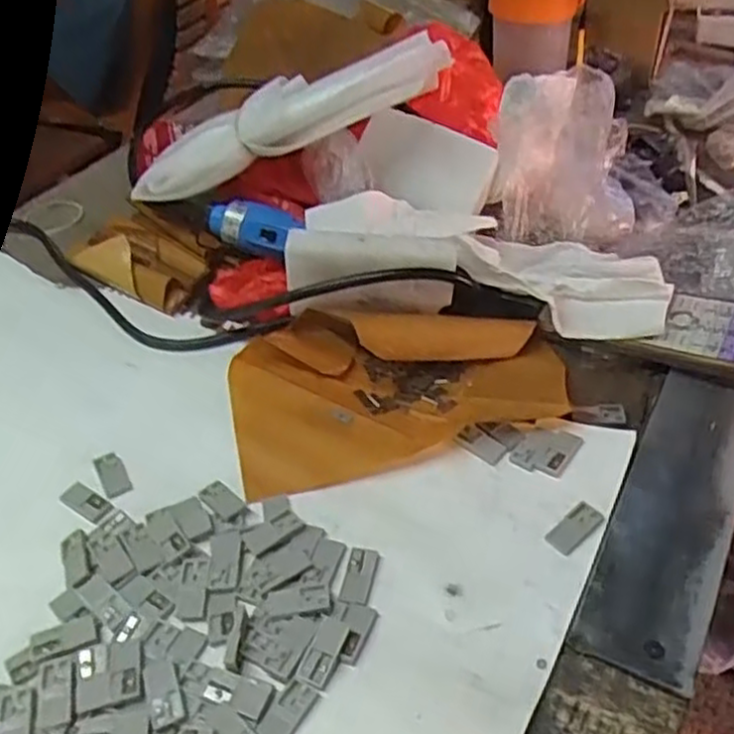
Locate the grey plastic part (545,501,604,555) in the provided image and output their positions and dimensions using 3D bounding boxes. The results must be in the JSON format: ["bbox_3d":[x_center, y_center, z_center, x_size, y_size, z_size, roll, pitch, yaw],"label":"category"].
[{"bbox_3d":[0.100,0.076,0.357,0.028,0.004,0.015,-31,46,-24],"label":"grey plastic part"}]

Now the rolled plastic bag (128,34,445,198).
[{"bbox_3d":[-0.058,-0.181,0.534,0.244,0.040,0.039,-21,41,8],"label":"rolled plastic bag"}]

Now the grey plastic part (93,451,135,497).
[{"bbox_3d":[-0.139,0.058,0.408,0.013,0.004,0.030,-26,44,-19],"label":"grey plastic part"}]

